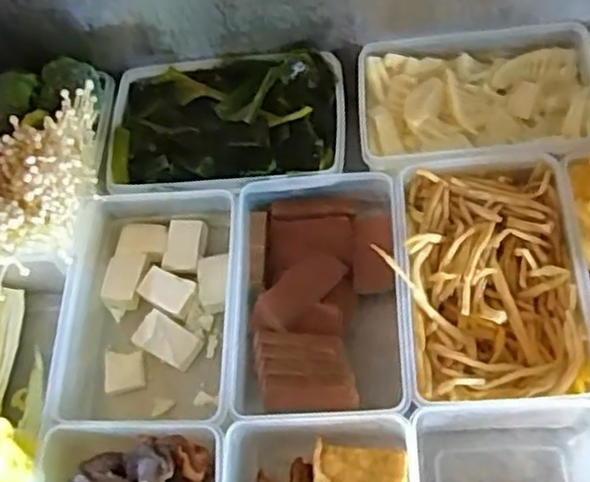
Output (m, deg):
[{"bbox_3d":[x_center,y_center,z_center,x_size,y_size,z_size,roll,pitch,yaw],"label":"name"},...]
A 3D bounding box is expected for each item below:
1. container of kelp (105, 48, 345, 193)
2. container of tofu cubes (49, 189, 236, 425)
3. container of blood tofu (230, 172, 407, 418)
[{"bbox_3d":[-0.058,-0.099,0.603,0.195,0.051,0.125,1,59,4],"label":"container of kelp"},{"bbox_3d":[-0.108,0.053,0.552,0.126,0.062,0.188,-1,59,3],"label":"container of tofu cubes"},{"bbox_3d":[0.016,0.038,0.530,0.118,0.048,0.189,0,59,3],"label":"container of blood tofu"}]

